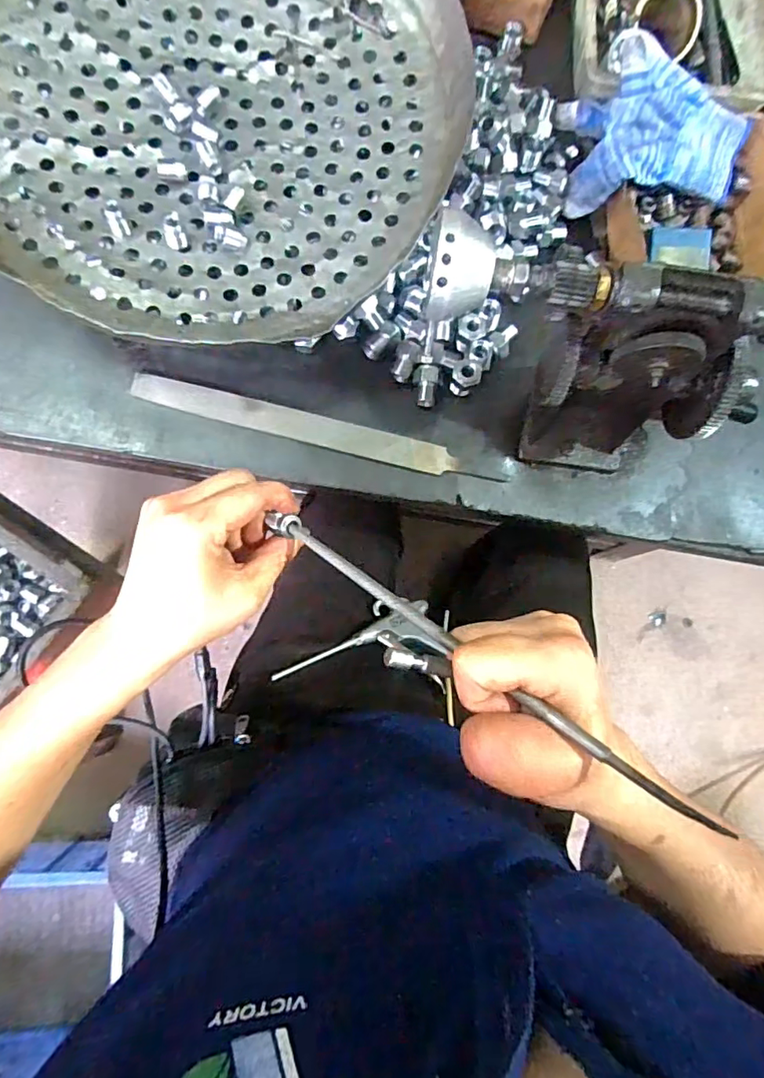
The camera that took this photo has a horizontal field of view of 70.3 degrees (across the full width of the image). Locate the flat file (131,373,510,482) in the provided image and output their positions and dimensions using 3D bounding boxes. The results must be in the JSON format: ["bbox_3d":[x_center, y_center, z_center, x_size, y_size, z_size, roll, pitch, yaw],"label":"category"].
[{"bbox_3d":[-0.051,-0.085,0.430,0.291,0.008,0.023,14,80,-2],"label":"flat file"}]

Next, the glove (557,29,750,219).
[{"bbox_3d":[0.229,-0.336,0.441,0.149,0.060,0.102,-4,81,-5],"label":"glove"}]

